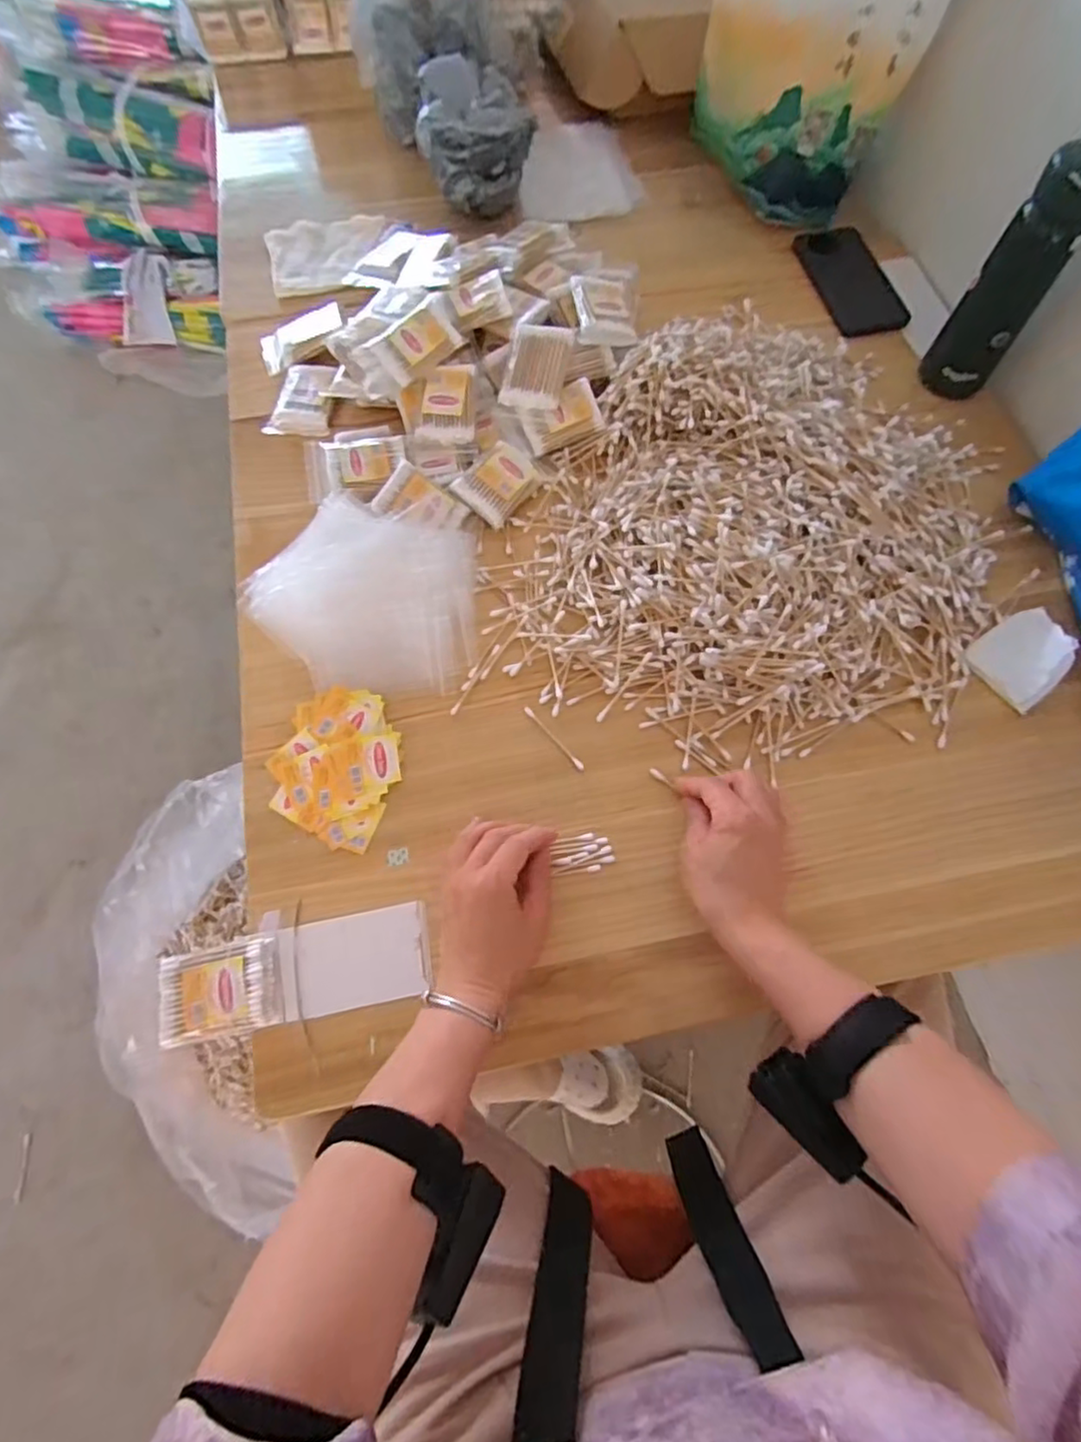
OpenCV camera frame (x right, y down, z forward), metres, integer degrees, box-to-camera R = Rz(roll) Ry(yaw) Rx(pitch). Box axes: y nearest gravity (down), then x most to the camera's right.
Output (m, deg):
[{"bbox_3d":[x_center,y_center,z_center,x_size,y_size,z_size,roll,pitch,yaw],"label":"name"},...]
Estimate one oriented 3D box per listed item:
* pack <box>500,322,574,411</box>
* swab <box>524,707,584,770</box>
[{"bbox_3d":[-0.005,-0.336,0.608,0.059,0.010,0.077,13,93,14],"label":"pack"},{"bbox_3d":[0.011,0.014,0.526,0.006,0.004,0.071,-39,72,-14],"label":"swab"}]

